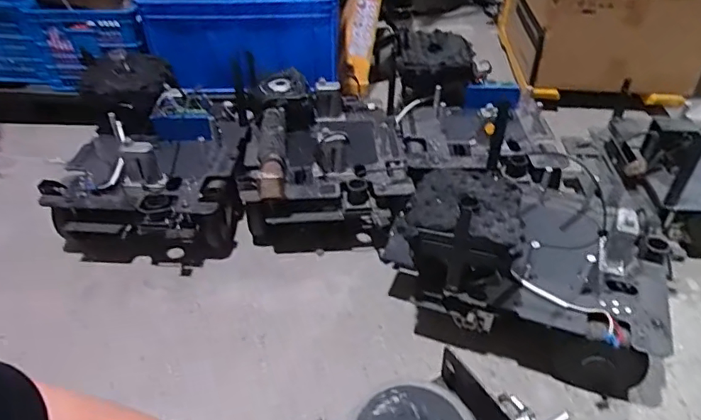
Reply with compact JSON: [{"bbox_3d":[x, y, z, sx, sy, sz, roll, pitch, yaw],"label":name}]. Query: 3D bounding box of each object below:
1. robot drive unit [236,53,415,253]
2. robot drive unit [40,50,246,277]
[{"bbox_3d":[-0.086,-0.148,1.456,0.452,0.292,0.541,-3,40,-3],"label":"robot drive unit"},{"bbox_3d":[-0.516,-0.141,1.388,0.449,0.367,0.531,-1,40,-1],"label":"robot drive unit"}]

